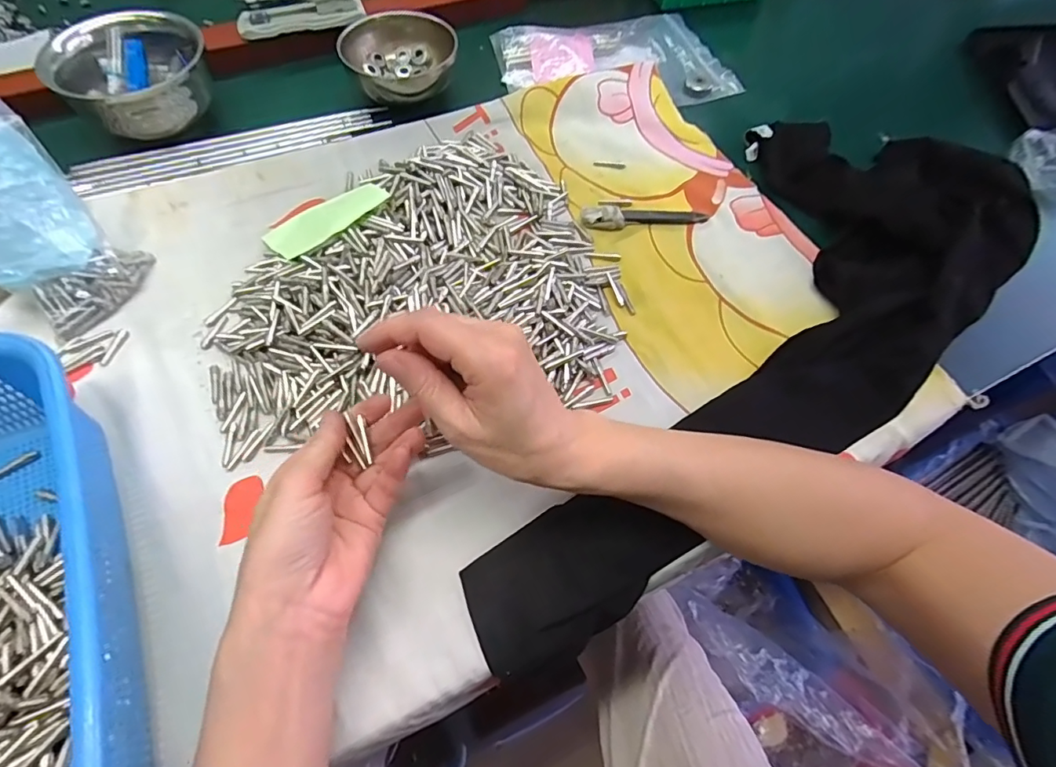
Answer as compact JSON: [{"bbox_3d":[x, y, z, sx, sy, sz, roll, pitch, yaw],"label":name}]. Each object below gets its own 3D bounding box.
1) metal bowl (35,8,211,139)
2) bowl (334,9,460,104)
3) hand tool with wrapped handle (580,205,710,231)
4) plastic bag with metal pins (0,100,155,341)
[{"bbox_3d":[-0.353,-0.275,0.457,0.114,0.078,0.114,0,62,0],"label":"metal bowl"},{"bbox_3d":[-0.122,-0.309,0.489,0.101,0.052,0.092,25,65,12],"label":"bowl"},{"bbox_3d":[0.100,-0.141,0.427,0.108,0.014,0.016,-4,62,-2],"label":"hand tool with wrapped handle"},{"bbox_3d":[-0.338,-0.105,0.345,0.035,0.130,0.090,11,55,37],"label":"plastic bag with metal pins"}]

